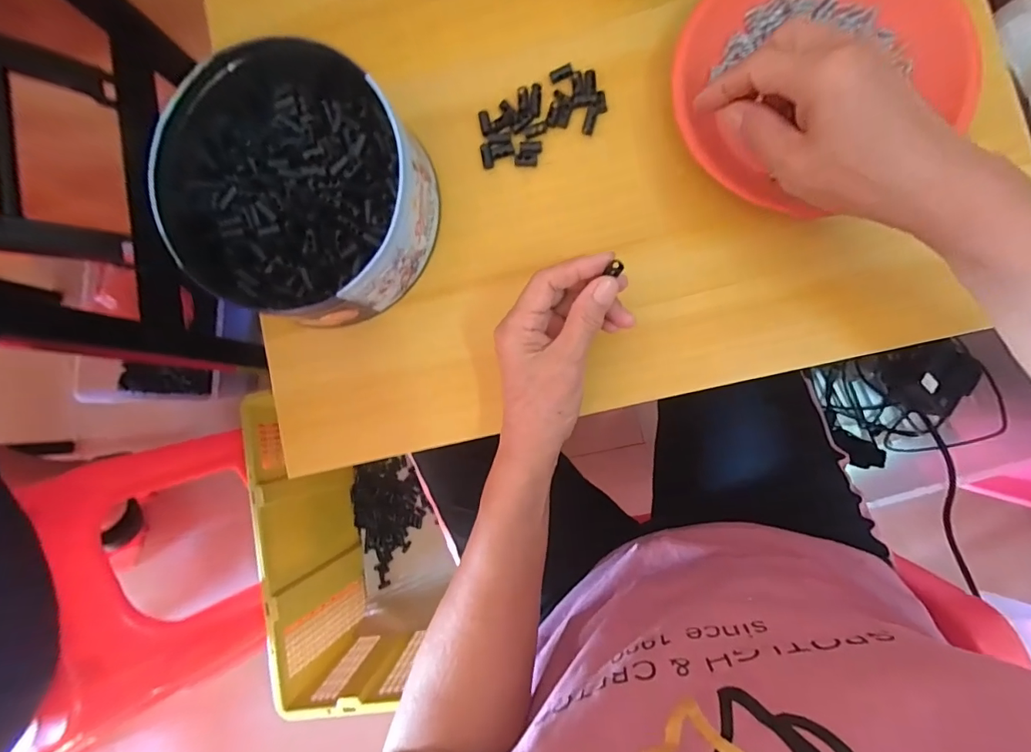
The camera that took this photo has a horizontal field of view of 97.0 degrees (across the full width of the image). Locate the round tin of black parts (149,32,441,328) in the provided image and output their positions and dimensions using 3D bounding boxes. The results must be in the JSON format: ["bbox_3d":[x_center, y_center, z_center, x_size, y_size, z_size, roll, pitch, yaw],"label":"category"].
[{"bbox_3d":[-0.168,-0.147,0.348,0.196,0.069,0.219,-23,84,6],"label":"round tin of black parts"}]

